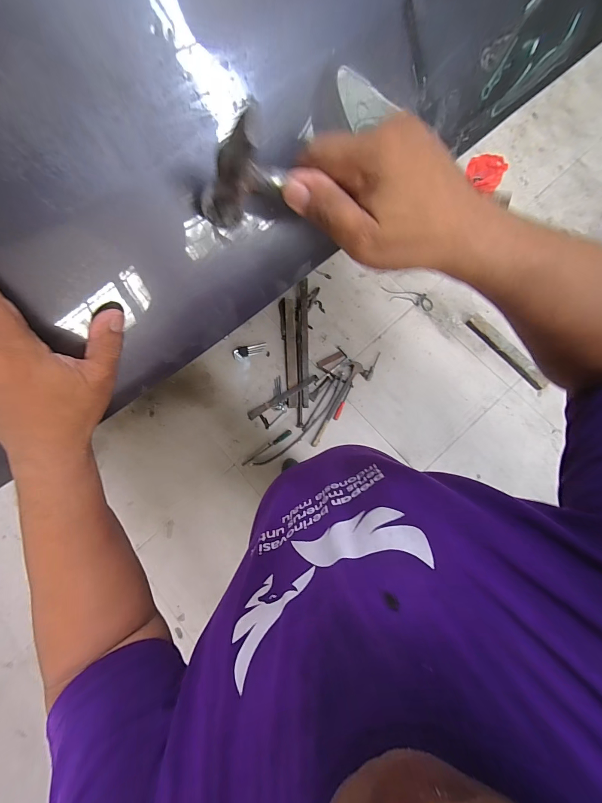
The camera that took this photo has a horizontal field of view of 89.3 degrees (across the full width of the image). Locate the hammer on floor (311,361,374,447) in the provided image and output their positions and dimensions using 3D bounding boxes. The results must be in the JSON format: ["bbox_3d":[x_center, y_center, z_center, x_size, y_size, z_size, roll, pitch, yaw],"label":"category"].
[{"bbox_3d":[0.175,0.012,1.411,0.142,0.027,0.437,29,82,8],"label":"hammer on floor"}]

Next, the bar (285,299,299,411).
[{"bbox_3d":[-0.046,-0.239,1.466,0.054,0.023,0.536,-3,79,2],"label":"bar"}]

